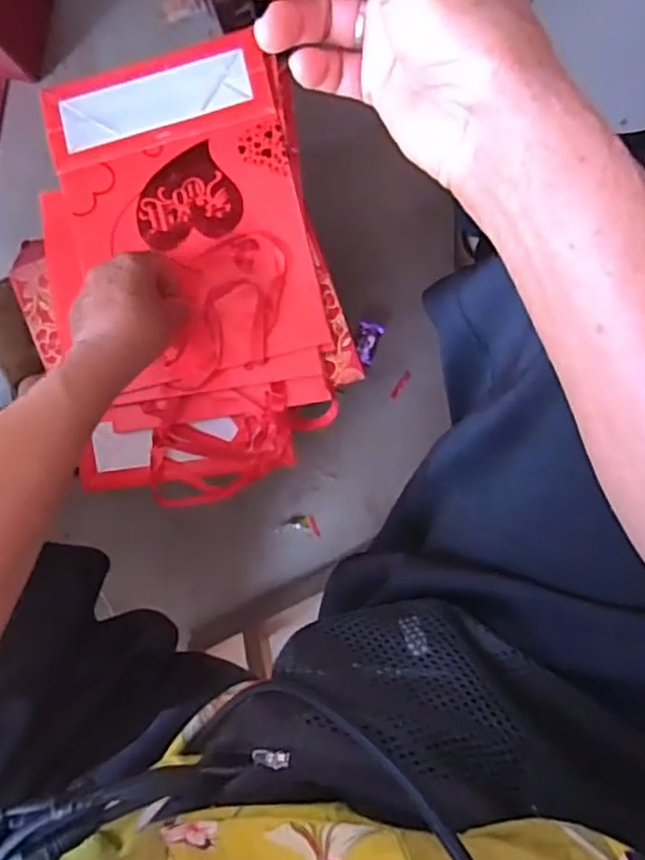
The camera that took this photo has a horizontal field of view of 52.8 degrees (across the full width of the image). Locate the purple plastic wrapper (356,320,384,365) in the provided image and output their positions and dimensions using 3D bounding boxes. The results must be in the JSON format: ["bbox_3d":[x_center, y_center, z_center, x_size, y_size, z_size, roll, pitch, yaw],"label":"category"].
[{"bbox_3d":[0.051,-0.101,0.752,0.027,0.008,0.047,17,94,3],"label":"purple plastic wrapper"}]

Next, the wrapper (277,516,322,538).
[{"bbox_3d":[-0.027,0.113,0.771,0.052,0.004,0.025,9,94,2],"label":"wrapper"}]

